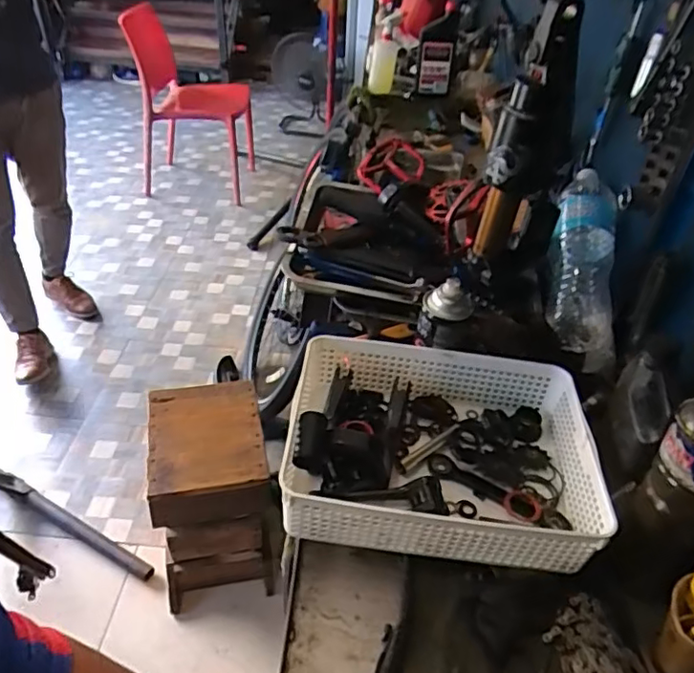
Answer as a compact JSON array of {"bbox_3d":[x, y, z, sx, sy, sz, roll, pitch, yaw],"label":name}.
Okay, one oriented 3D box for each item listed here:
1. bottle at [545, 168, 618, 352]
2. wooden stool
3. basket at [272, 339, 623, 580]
[{"bbox_3d":[0.354,-0.118,0.888,0.101,0.079,0.299,13,65,9],"label":"bottle"},{"bbox_3d":[-0.326,0.376,1.448,0.244,0.405,0.335,-6,41,-13],"label":"wooden stool"},{"bbox_3d":[0.104,0.125,0.671,0.322,0.084,0.243,7,40,2],"label":"basket"}]

